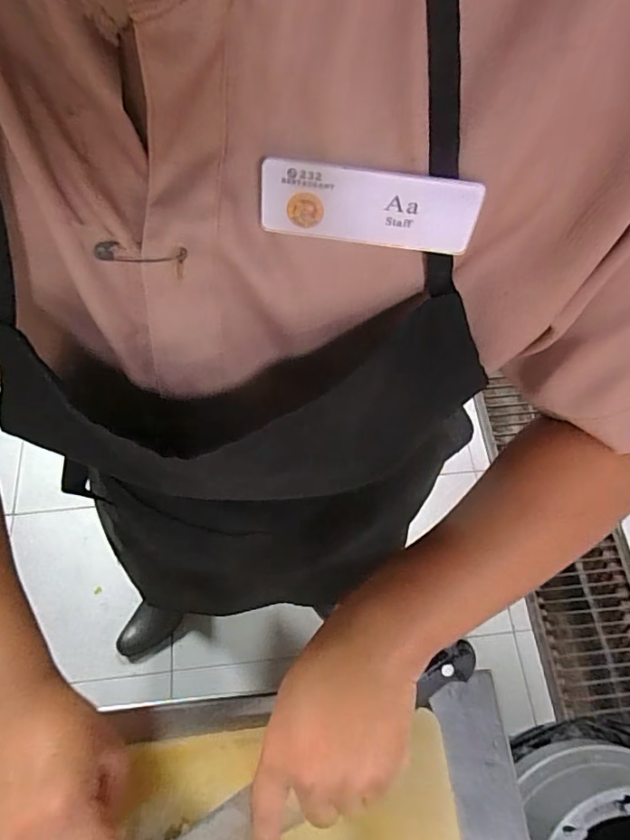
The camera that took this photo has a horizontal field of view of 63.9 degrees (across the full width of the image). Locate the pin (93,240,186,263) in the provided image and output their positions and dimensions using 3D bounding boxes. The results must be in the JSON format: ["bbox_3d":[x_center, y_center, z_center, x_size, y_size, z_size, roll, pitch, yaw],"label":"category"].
[{"bbox_3d":[-0.067,-0.063,0.195,0.036,0.009,0.006,7,66,2],"label":"pin"}]

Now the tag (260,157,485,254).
[{"bbox_3d":[0.019,-0.075,0.178,0.075,0.026,0.004,7,46,-2],"label":"tag"}]

